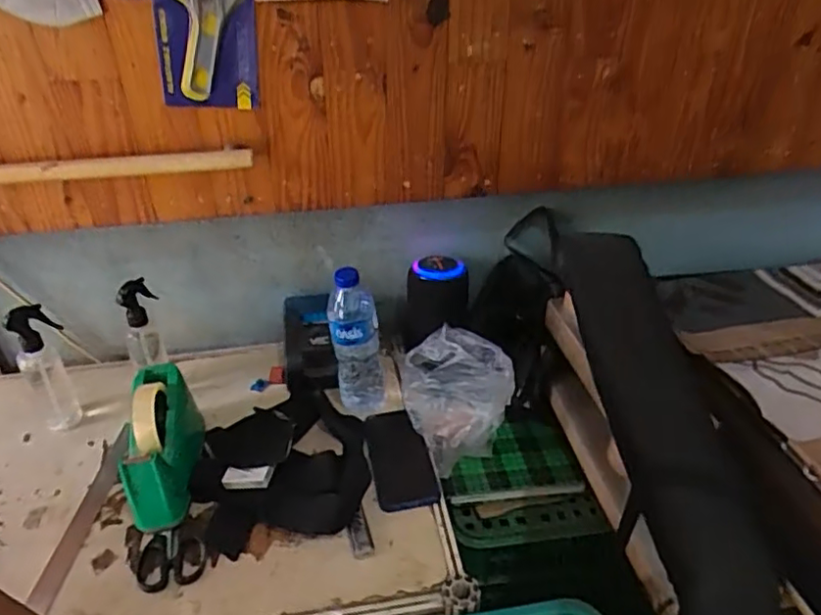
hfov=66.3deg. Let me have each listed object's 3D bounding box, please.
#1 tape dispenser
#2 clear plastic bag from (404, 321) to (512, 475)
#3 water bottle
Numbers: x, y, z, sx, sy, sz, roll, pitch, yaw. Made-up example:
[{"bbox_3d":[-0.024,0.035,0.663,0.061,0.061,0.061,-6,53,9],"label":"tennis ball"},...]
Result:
[{"bbox_3d":[-0.318,0.171,0.811,0.076,0.101,0.211,-8,35,-11],"label":"tape dispenser"},{"bbox_3d":[0.060,0.124,0.881,0.130,0.125,0.135,-18,38,-24],"label":"clear plastic bag"},{"bbox_3d":[-0.076,0.051,0.870,0.068,0.208,0.062,-6,34,-8],"label":"water bottle"}]

